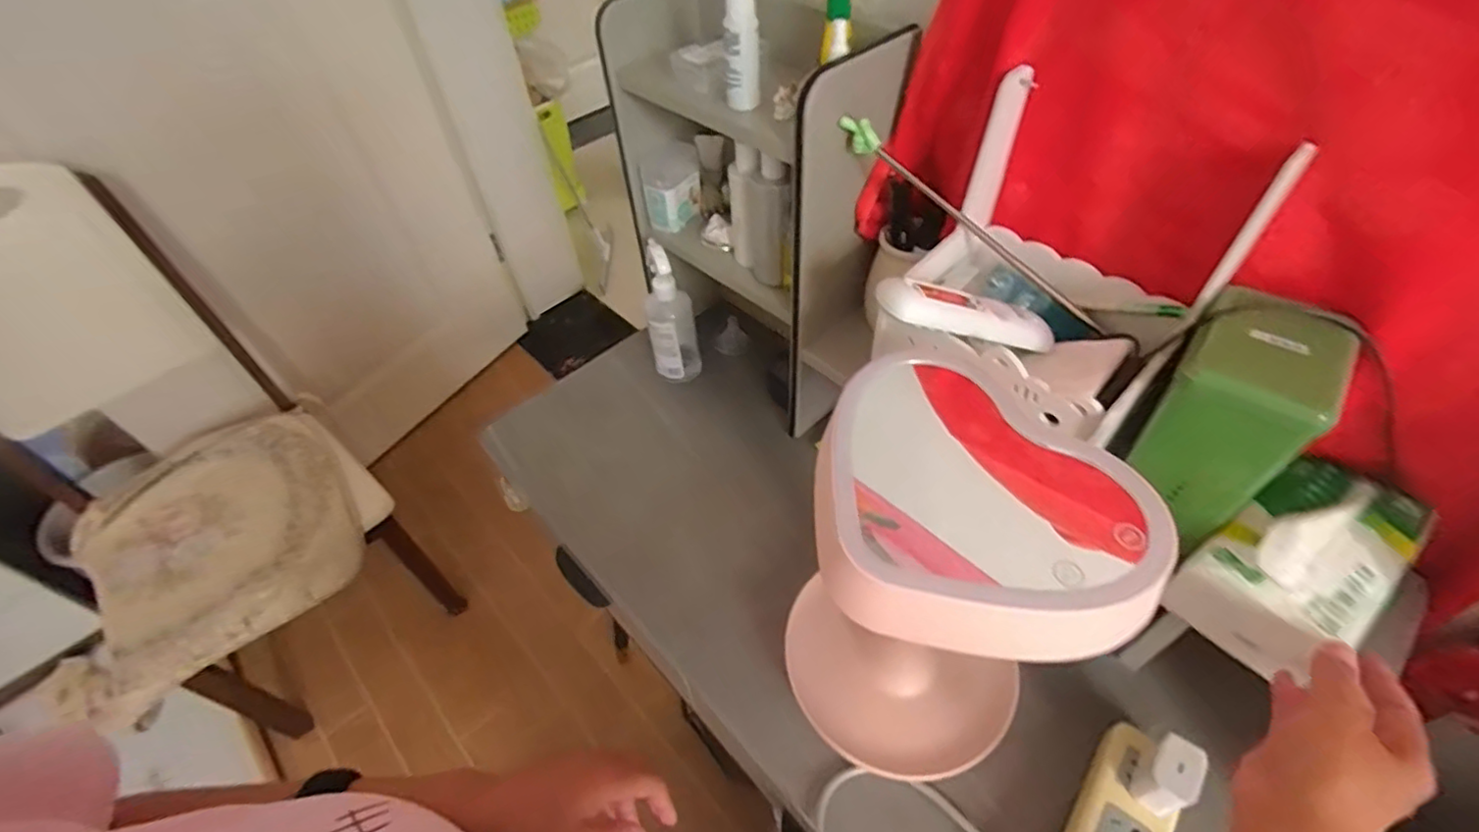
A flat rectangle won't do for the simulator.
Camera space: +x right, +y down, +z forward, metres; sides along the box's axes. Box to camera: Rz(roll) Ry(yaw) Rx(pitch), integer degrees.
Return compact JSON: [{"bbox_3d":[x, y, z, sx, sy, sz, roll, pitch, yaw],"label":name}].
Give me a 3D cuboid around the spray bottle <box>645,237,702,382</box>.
[{"bbox_3d":[-0.084,-0.115,0.758,0.059,0.199,0.058,-6,50,-1],"label":"spray bottle"}]

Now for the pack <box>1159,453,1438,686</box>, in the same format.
[{"bbox_3d":[0.367,0.096,0.409,0.140,0.075,0.086,-31,55,-21],"label":"pack"}]

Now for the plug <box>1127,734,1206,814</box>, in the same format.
[{"bbox_3d":[0.308,0.259,0.450,0.031,0.040,0.047,33,59,27],"label":"plug"}]

